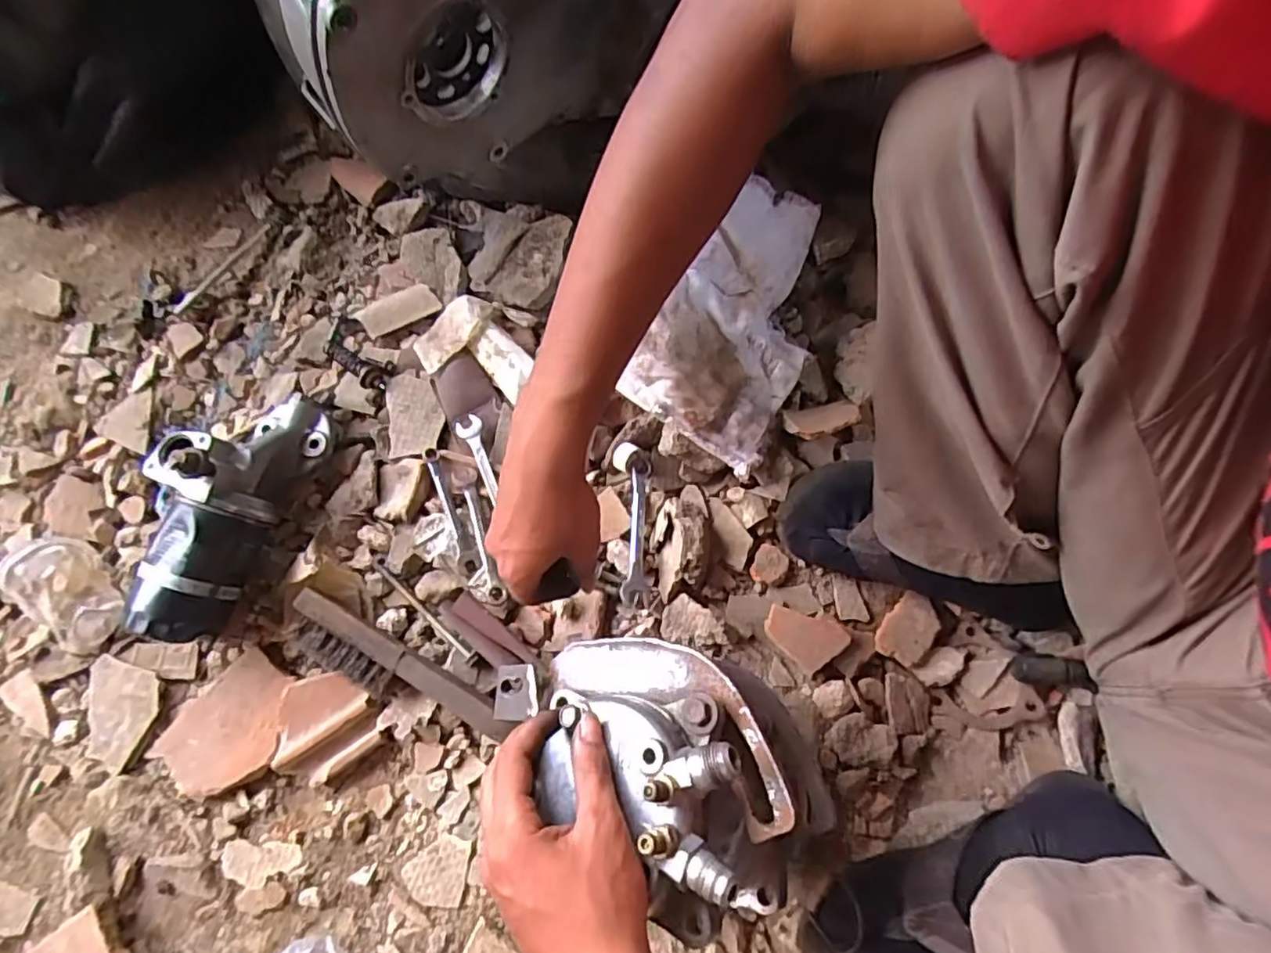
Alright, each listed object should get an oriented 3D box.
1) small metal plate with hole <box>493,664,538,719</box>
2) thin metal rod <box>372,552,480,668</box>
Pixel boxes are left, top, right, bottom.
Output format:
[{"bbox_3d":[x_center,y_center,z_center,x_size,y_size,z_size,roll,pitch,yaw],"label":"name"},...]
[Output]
[{"bbox_3d":[-0.087,0.155,0.444,0.041,0.005,0.037,-18,60,32],"label":"small metal plate with hole"},{"bbox_3d":[-0.190,0.117,0.550,0.141,0.011,0.013,40,75,14],"label":"thin metal rod"}]

